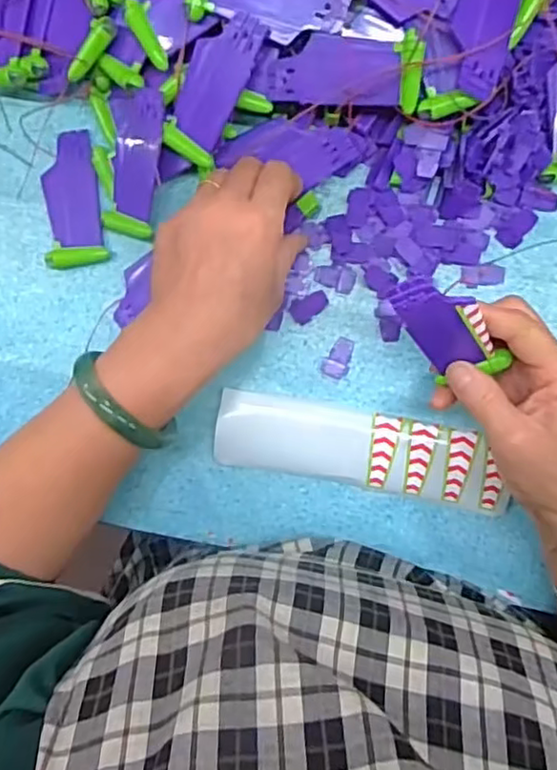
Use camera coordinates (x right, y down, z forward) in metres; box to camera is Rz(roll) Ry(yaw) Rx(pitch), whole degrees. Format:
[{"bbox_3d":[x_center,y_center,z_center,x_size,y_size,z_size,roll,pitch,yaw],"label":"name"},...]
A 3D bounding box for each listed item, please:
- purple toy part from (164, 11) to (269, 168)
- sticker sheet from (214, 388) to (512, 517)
[{"bbox_3d":[-0.039,-0.178,0.389,0.036,0.007,0.086,32,119,6],"label":"purple toy part"},{"bbox_3d":[0.054,0.043,0.427,0.190,0.011,0.050,10,98,9],"label":"sticker sheet"}]

